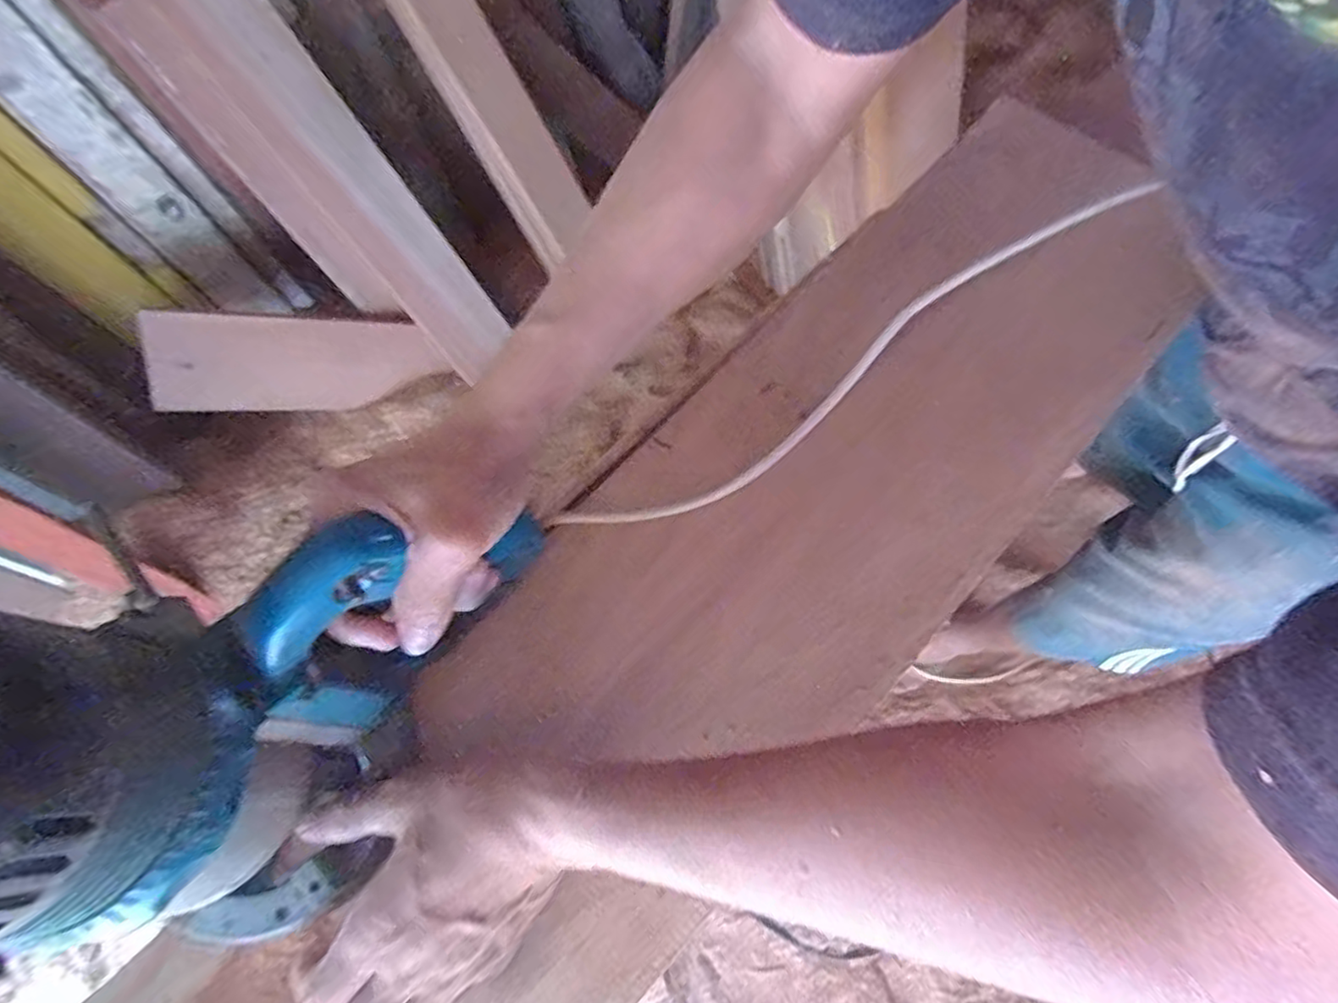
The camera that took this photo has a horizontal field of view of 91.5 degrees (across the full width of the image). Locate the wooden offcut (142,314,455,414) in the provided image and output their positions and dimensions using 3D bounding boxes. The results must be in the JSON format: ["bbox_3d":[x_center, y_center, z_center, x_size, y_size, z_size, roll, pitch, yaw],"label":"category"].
[{"bbox_3d":[-0.562,-0.212,1.013,0.387,0.140,0.025,-6,25,-31],"label":"wooden offcut"}]

